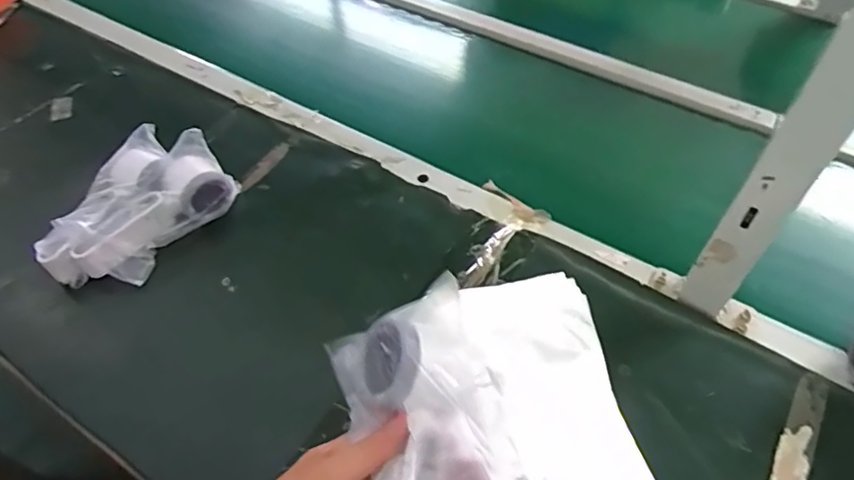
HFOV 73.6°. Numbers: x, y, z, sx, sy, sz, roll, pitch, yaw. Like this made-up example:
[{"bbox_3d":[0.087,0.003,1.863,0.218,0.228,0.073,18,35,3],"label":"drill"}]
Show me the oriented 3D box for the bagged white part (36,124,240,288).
[{"bbox_3d":[-0.312,-0.033,0.610,0.106,0.082,0.195,29,57,21],"label":"bagged white part"}]

